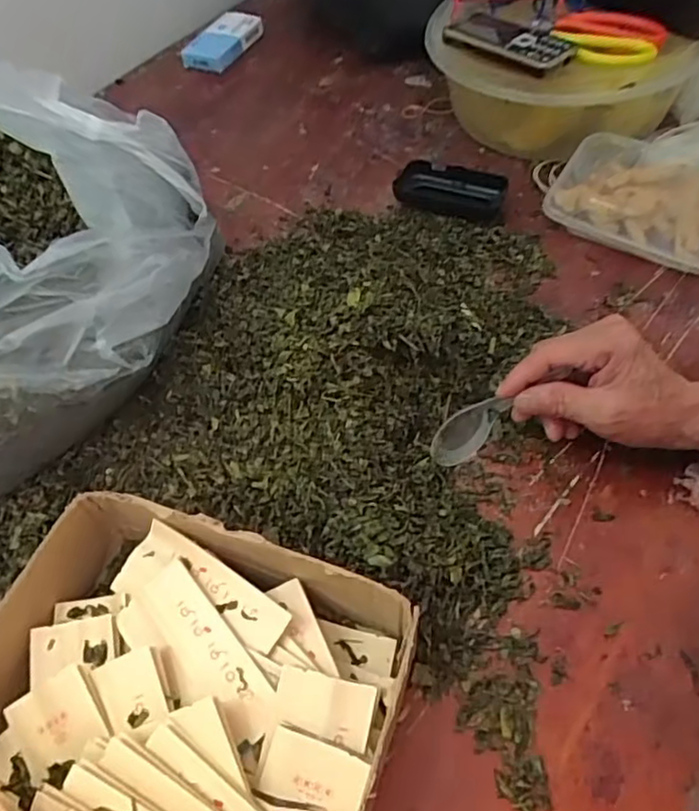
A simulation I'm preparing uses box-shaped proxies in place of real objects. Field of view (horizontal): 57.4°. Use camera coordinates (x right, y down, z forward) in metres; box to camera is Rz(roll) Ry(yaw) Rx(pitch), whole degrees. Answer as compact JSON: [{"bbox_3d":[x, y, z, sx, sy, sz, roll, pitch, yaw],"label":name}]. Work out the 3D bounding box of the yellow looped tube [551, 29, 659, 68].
[{"bbox_3d":[0.233,-0.329,0.587,0.092,0.013,0.043,15,57,15],"label":"yellow looped tube"}]

